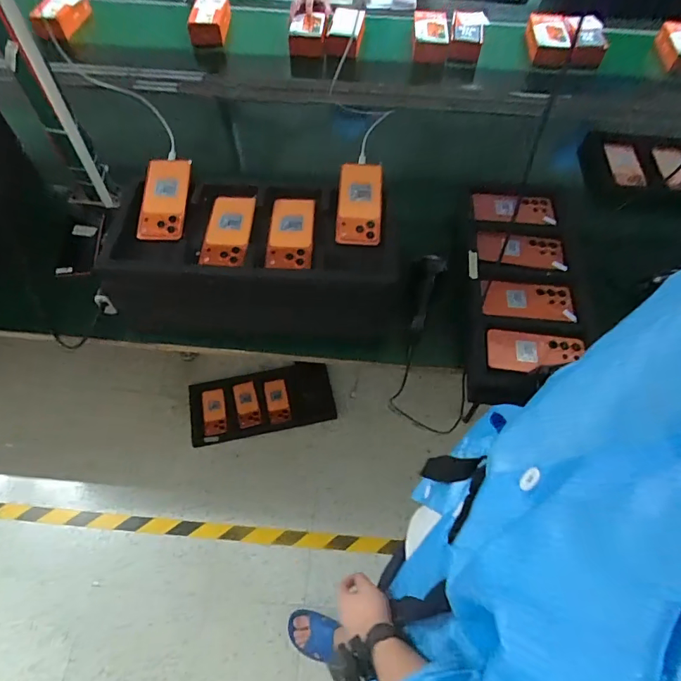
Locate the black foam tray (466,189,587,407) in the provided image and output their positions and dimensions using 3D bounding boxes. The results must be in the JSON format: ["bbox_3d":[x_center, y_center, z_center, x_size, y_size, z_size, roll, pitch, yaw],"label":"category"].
[{"bbox_3d":[0.340,-0.103,0.832,0.209,0.050,0.449,4,67,3],"label":"black foam tray"}]

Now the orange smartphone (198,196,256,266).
[{"bbox_3d":[-0.194,-0.193,0.770,0.076,0.015,0.163,2,59,0],"label":"orange smartphone"}]

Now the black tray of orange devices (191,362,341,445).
[{"bbox_3d":[-0.269,0.210,1.518,0.476,0.063,0.216,-10,59,-8],"label":"black tray of orange devices"}]

